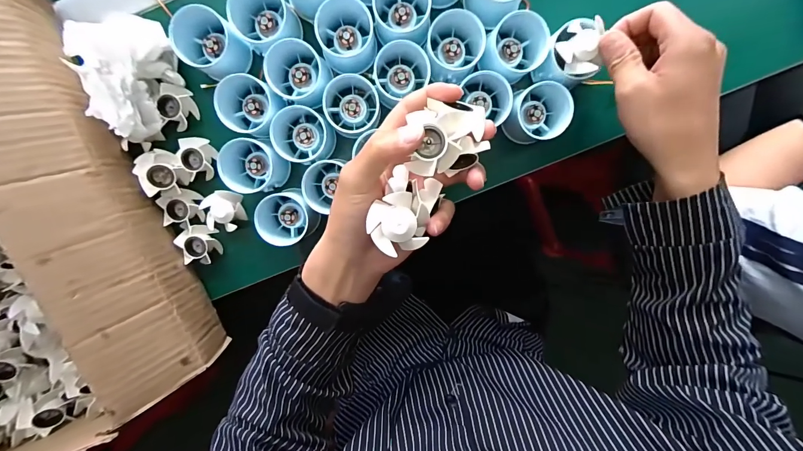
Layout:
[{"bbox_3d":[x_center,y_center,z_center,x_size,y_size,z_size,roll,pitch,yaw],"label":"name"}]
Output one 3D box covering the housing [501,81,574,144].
[{"bbox_3d":[0.136,-0.112,0.349,0.056,0.040,0.059,10,99,-2],"label":"housing"}]

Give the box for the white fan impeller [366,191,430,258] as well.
[{"bbox_3d":[-0.001,-0.002,0.247,0.040,0.016,0.041,-18,99,3],"label":"white fan impeller"}]

